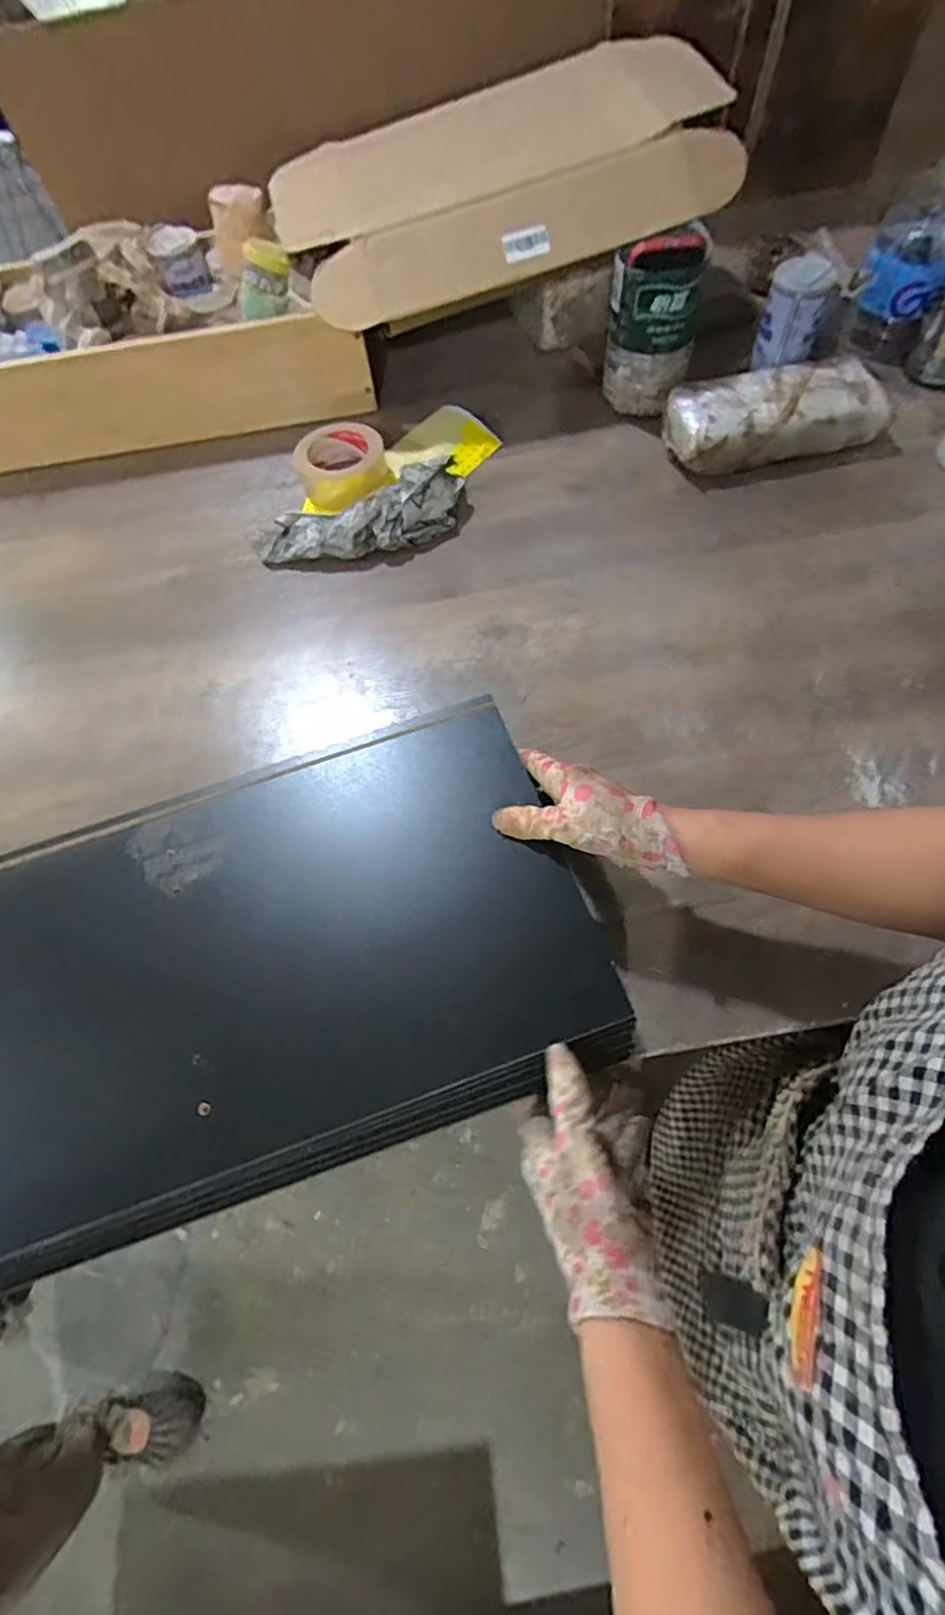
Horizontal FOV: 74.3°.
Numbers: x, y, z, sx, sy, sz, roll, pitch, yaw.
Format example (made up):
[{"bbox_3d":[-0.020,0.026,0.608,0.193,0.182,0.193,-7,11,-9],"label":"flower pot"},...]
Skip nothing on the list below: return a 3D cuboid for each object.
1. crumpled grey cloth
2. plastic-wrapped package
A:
[{"bbox_3d":[-0.123,-0.336,0.720,0.256,0.051,0.097,-20,62,-7],"label":"crumpled grey cloth"},{"bbox_3d":[0.360,-0.463,0.741,0.253,0.061,0.110,-11,61,-2],"label":"plastic-wrapped package"}]

